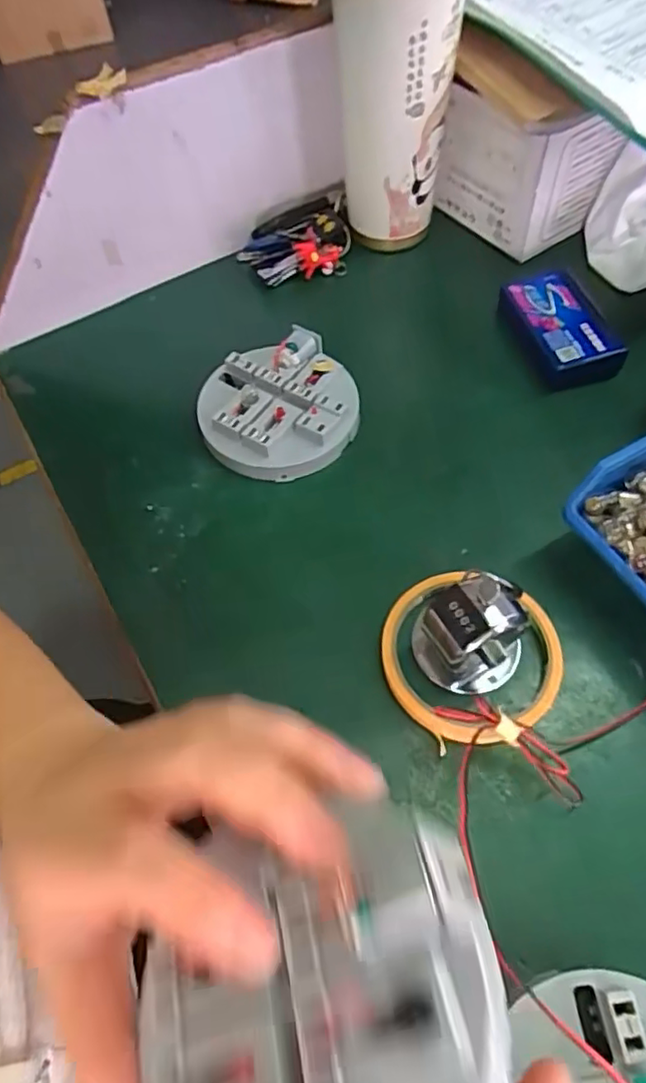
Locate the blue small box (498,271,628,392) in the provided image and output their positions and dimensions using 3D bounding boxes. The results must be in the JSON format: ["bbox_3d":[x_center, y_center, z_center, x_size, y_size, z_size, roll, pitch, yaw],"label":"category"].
[{"bbox_3d":[0.160,-0.146,0.427,0.059,0.022,0.088,-14,59,-5],"label":"blue small box"}]

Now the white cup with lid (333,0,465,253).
[{"bbox_3d":[0.049,-0.305,0.424,0.079,0.196,0.078,2,59,5],"label":"white cup with lid"}]

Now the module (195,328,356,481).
[{"bbox_3d":[-0.029,-0.086,0.401,0.097,0.032,0.094,-2,59,3],"label":"module"}]

